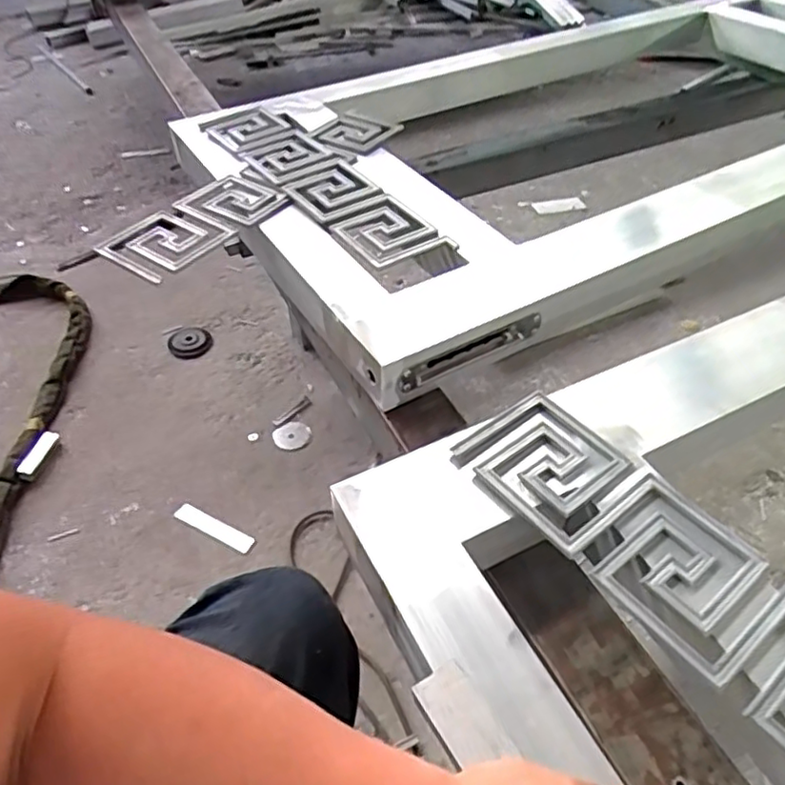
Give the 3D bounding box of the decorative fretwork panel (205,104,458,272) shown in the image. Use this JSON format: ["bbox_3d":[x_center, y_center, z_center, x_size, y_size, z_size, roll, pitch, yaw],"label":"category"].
[{"bbox_3d":[-0.108,-0.312,0.936,0.130,0.027,0.491,-30,58,-29],"label":"decorative fretwork panel"}]

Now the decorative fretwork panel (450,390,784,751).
[{"bbox_3d":[0.262,0.170,0.453,0.116,0.025,0.515,-31,54,-24],"label":"decorative fretwork panel"}]

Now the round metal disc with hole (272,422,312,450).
[{"bbox_3d":[-0.198,0.085,1.256,0.072,0.008,0.059,-19,63,-14],"label":"round metal disc with hole"}]

